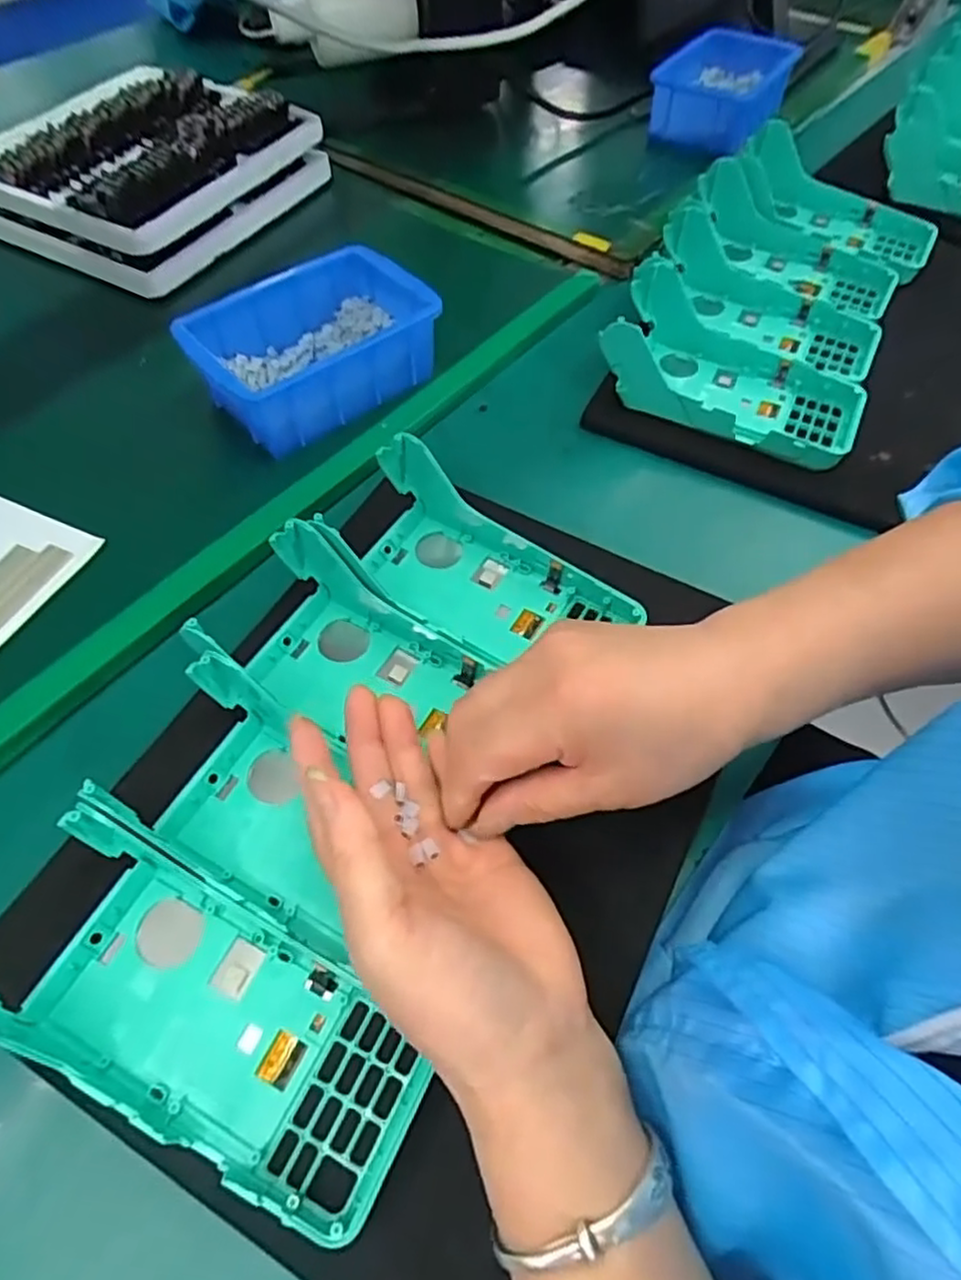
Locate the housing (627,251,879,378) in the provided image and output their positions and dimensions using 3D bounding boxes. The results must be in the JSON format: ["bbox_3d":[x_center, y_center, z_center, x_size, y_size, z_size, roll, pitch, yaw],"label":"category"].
[{"bbox_3d":[0.197,-0.235,0.490,0.172,0.050,0.080,21,58,11],"label":"housing"}]

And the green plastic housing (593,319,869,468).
[{"bbox_3d":[0.168,-0.176,0.455,0.165,0.052,0.076,23,59,12],"label":"green plastic housing"}]

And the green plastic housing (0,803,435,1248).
[{"bbox_3d":[-0.111,0.141,0.267,0.184,0.032,0.081,23,59,13],"label":"green plastic housing"}]

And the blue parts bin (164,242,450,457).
[{"bbox_3d":[-0.108,-0.189,0.453,0.141,0.059,0.100,-33,63,-21],"label":"blue parts bin"}]

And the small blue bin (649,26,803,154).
[{"bbox_3d":[0.234,-0.533,0.670,0.102,0.052,0.162,24,59,13],"label":"small blue bin"}]

